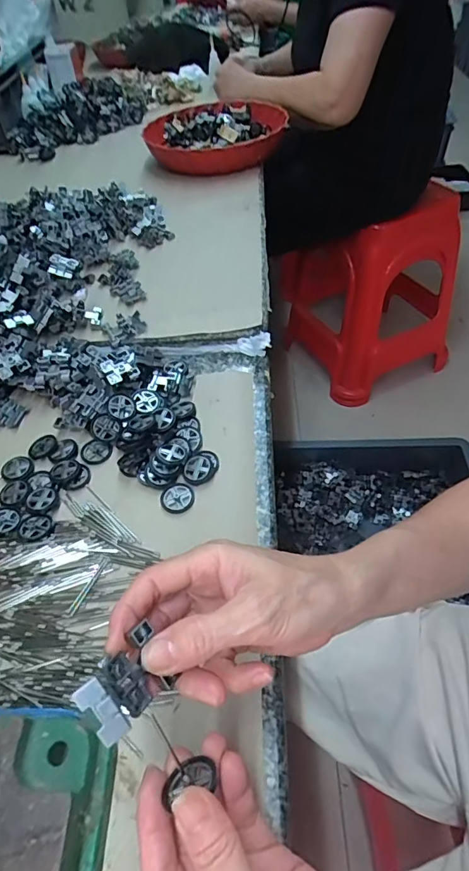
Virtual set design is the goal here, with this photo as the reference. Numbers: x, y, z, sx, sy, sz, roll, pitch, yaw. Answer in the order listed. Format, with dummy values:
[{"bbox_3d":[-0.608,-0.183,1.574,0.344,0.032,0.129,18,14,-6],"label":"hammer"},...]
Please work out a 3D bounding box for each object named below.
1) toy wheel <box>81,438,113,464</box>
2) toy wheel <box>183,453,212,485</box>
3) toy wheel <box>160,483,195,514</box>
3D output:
[{"bbox_3d":[-0.127,0.015,0.440,0.028,0.006,0.025,10,50,13],"label":"toy wheel"},{"bbox_3d":[-0.031,0.028,0.412,0.024,0.007,0.028,5,49,9],"label":"toy wheel"},{"bbox_3d":[-0.048,0.052,0.401,0.027,0.006,0.026,-3,49,3],"label":"toy wheel"}]

